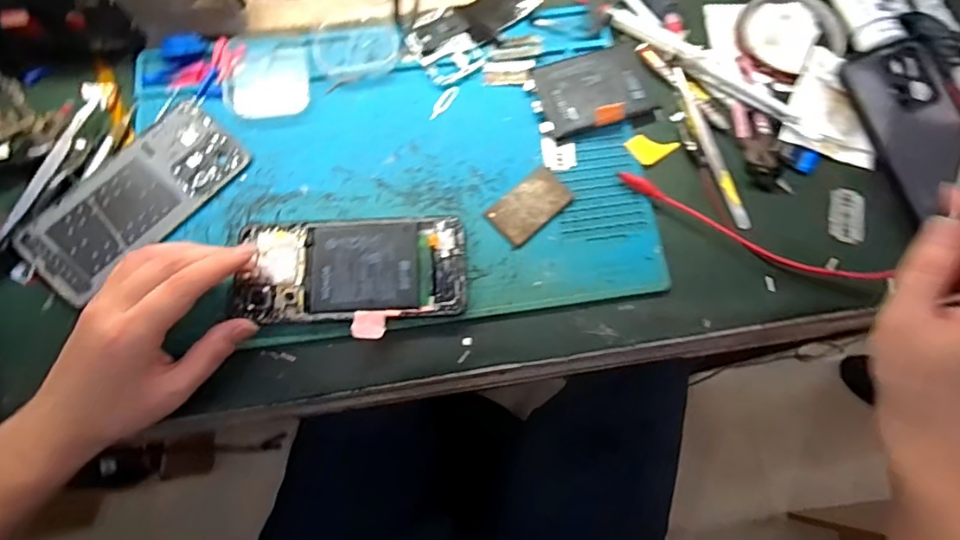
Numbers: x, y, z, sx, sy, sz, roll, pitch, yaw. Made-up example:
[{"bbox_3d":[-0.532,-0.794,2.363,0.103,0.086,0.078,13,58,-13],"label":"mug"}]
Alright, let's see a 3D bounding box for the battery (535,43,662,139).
[{"bbox_3d":[0.094,-0.143,0.427,0.096,0.012,0.065,-14,74,-4],"label":"battery"}]

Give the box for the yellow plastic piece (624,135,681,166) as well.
[{"bbox_3d":[0.134,-0.097,0.421,0.037,0.004,0.026,-35,77,-10],"label":"yellow plastic piece"}]

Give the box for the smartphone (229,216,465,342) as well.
[{"bbox_3d":[-0.090,0.004,0.379,0.158,0.009,0.083,-3,74,-2],"label":"smartphone"}]

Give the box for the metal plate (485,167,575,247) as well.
[{"bbox_3d":[0.037,-0.047,0.402,0.060,0.004,0.036,-42,78,-11],"label":"metal plate"}]

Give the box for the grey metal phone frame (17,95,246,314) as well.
[{"bbox_3d":[-0.252,-0.053,0.396,0.072,0.010,0.160,41,78,11],"label":"grey metal phone frame"}]

